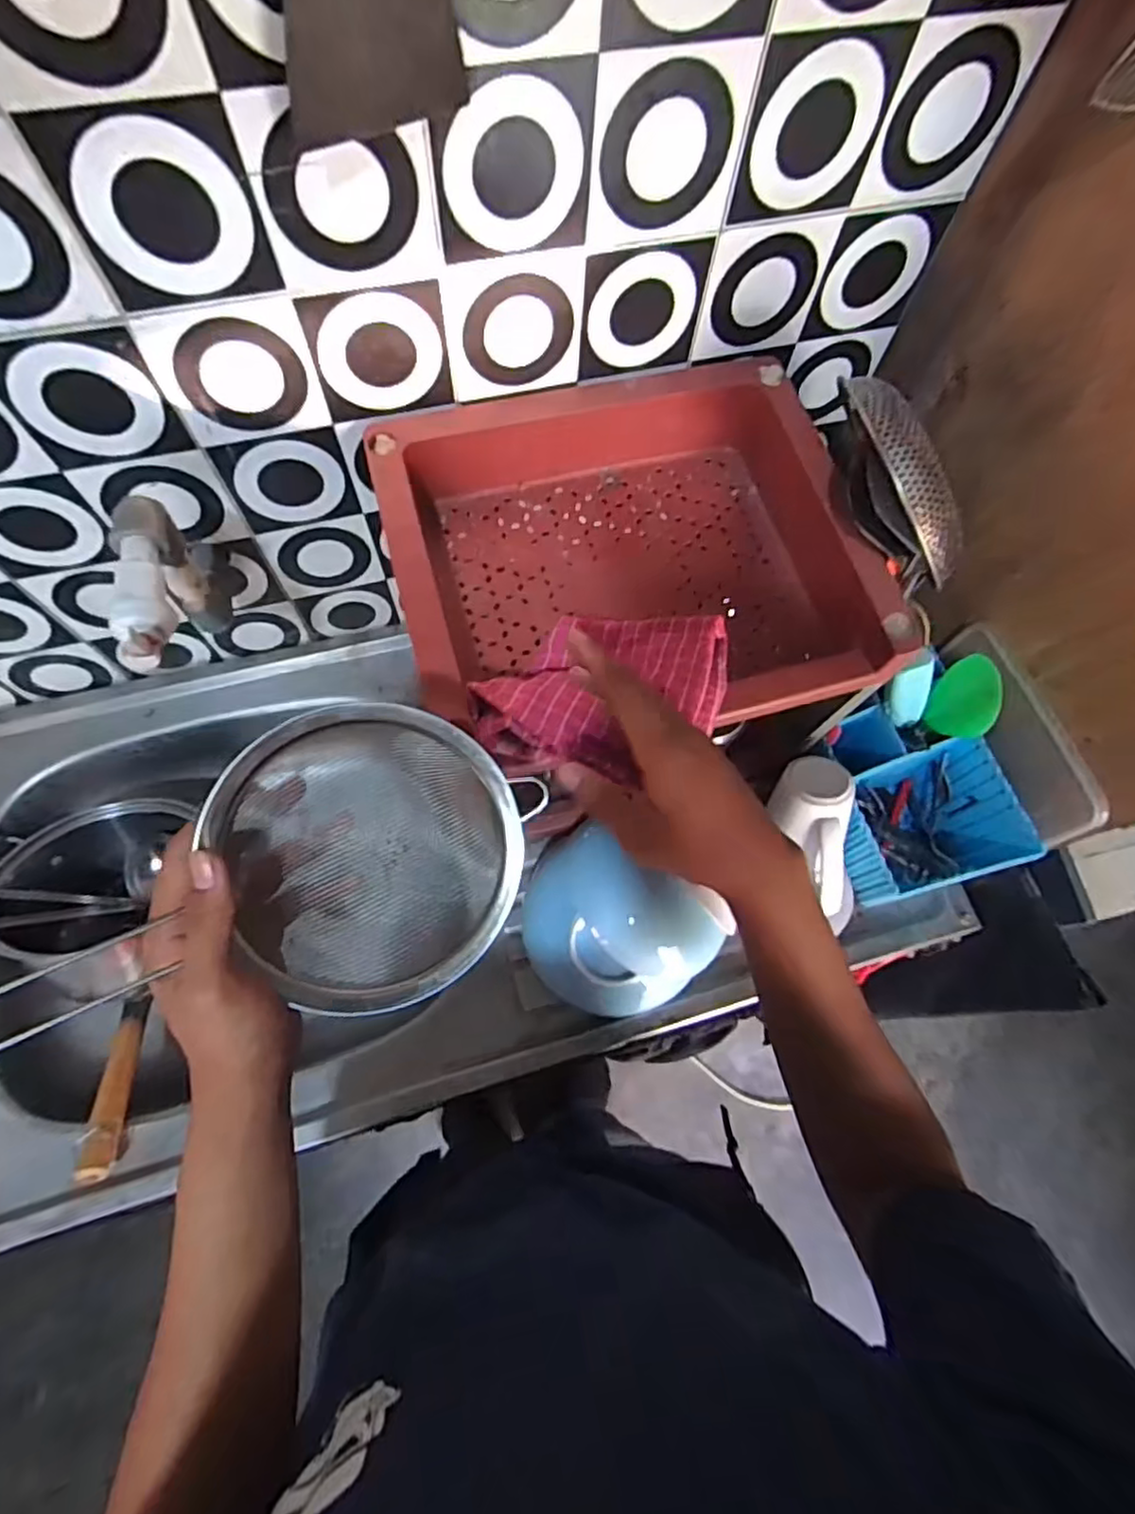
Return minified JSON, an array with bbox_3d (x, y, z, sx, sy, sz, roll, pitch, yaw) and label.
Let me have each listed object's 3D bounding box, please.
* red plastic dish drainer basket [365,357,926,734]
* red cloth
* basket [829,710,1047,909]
[{"bbox_3d":[0.046,-0.159,0.530,0.346,0.085,0.291,-15,71,-8],"label":"red plastic dish drainer basket"},{"bbox_3d":[0.025,-0.050,0.480,0.164,0.057,0.141,14,69,2],"label":"red cloth"},{"bbox_3d":[0.317,0.045,0.639,0.124,0.149,0.170,-13,71,-8],"label":"basket"}]

